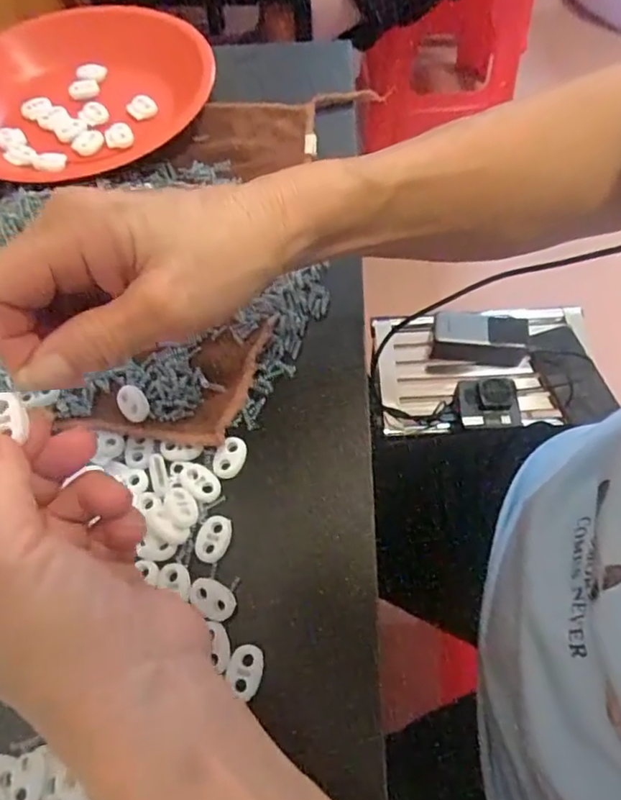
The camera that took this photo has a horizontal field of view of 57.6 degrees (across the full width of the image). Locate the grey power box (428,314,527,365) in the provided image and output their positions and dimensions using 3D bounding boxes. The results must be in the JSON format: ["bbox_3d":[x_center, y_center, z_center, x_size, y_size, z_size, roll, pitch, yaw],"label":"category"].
[{"bbox_3d":[0.236,-0.084,0.791,0.133,0.063,0.050,2,62,4],"label":"grey power box"}]

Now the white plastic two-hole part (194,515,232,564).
[{"bbox_3d":[-0.048,0.066,0.272,0.016,0.004,0.023,14,64,11],"label":"white plastic two-hole part"}]

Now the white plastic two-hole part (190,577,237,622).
[{"bbox_3d":[-0.045,0.091,0.259,0.022,0.004,0.015,30,68,18],"label":"white plastic two-hole part"}]

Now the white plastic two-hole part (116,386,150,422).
[{"bbox_3d":[-0.095,0.002,0.301,0.014,0.004,0.020,-32,89,-9],"label":"white plastic two-hole part"}]

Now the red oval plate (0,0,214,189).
[{"bbox_3d":[-0.182,-0.234,0.419,0.179,0.043,0.198,33,68,19],"label":"red oval plate"}]

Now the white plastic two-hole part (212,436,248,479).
[{"bbox_3d":[-0.041,0.029,0.290,0.014,0.004,0.022,26,66,16],"label":"white plastic two-hole part"}]

